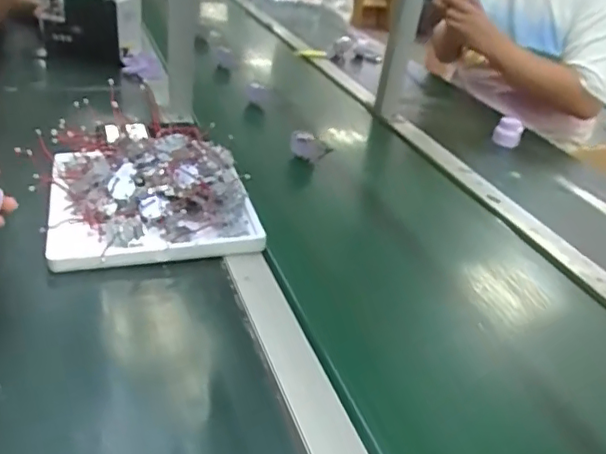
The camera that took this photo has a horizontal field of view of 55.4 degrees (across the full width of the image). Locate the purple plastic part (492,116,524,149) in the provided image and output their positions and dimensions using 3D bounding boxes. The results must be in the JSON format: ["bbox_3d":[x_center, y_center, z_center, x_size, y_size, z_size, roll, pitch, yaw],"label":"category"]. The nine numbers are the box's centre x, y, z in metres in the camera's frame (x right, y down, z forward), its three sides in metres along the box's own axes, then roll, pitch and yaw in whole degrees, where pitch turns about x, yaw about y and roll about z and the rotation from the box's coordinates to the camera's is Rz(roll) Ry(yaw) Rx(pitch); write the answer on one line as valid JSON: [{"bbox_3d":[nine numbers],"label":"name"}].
[{"bbox_3d":[0.421,-0.198,1.184,0.054,0.059,0.030,18,33,16],"label":"purple plastic part"}]

